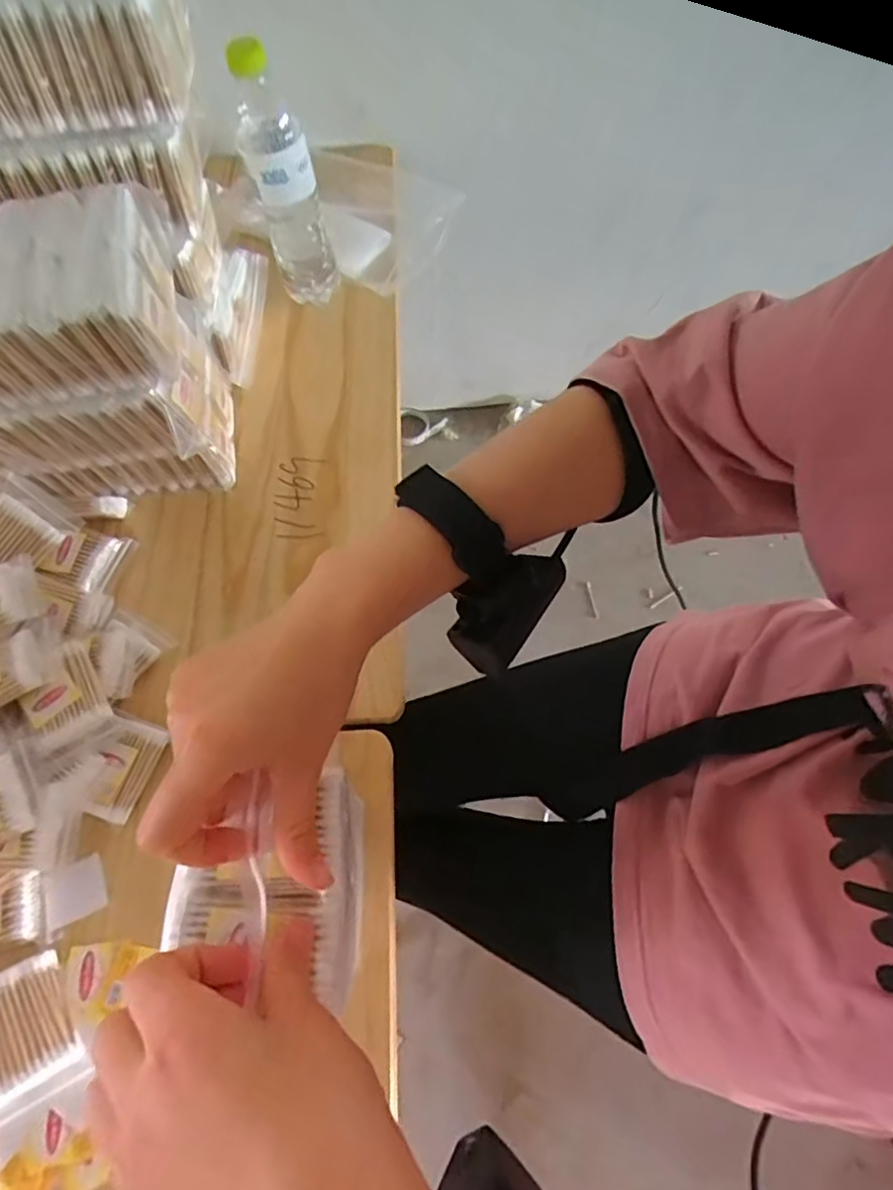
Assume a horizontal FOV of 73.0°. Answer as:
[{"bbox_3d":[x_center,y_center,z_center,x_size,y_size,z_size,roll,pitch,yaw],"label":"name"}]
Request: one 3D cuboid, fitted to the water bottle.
[{"bbox_3d":[-0.167,-0.418,0.643,0.067,0.263,0.065,-14,65,-3],"label":"water bottle"}]

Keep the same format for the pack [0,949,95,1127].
[{"bbox_3d":[-0.285,0.294,0.403,0.062,0.017,0.086,-20,62,-36],"label":"pack"}]

